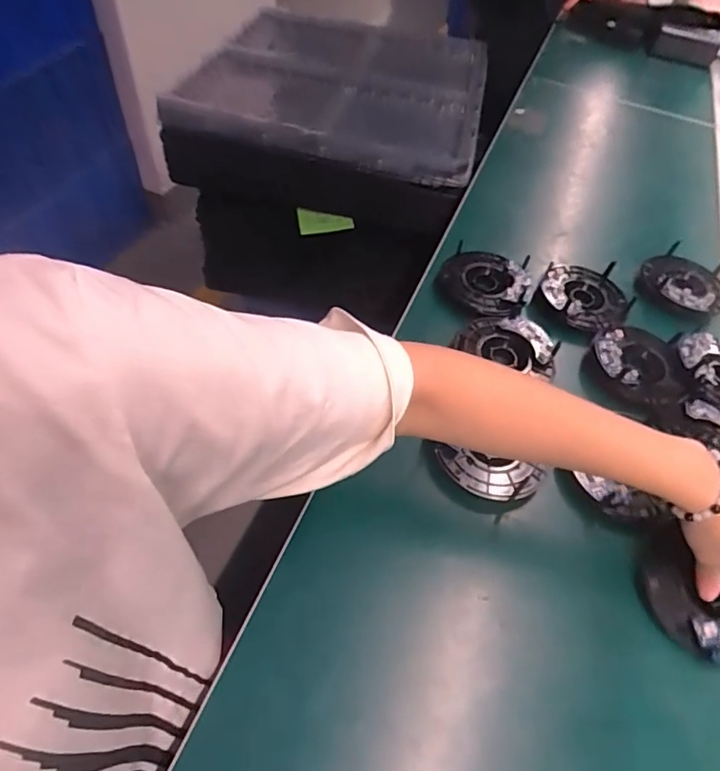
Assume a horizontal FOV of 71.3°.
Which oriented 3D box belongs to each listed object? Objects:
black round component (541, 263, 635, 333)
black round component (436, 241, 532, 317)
[{"bbox_3d":[0.253,-0.100,0.567,0.095,0.031,0.097,3,53,-4],"label":"black round component"},{"bbox_3d":[0.139,-0.117,0.562,0.097,0.022,0.093,3,53,-4],"label":"black round component"}]

